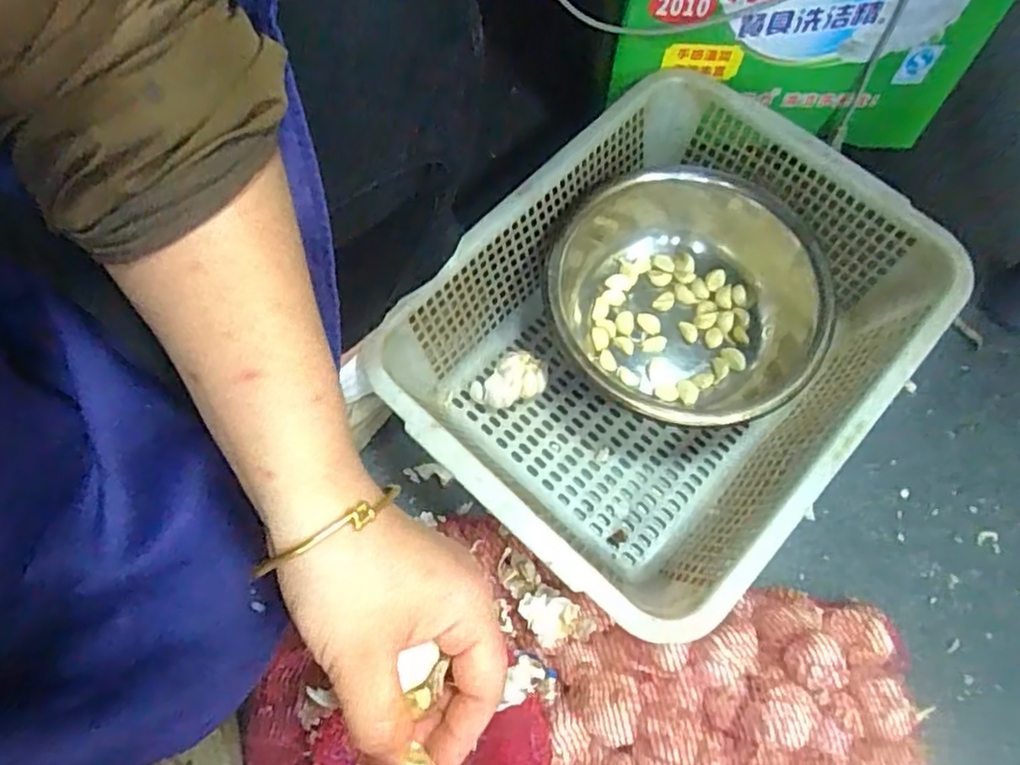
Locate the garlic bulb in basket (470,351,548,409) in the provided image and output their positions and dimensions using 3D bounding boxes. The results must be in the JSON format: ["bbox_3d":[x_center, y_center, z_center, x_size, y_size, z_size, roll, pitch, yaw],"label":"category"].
[{"bbox_3d":[0.001,0.002,0.690,0.074,0.040,0.056,-41,73,-15],"label":"garlic bulb in basket"}]

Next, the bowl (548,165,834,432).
[{"bbox_3d":[0.176,-0.073,0.684,0.269,0.115,0.267,0,68,0],"label":"bowl"}]

